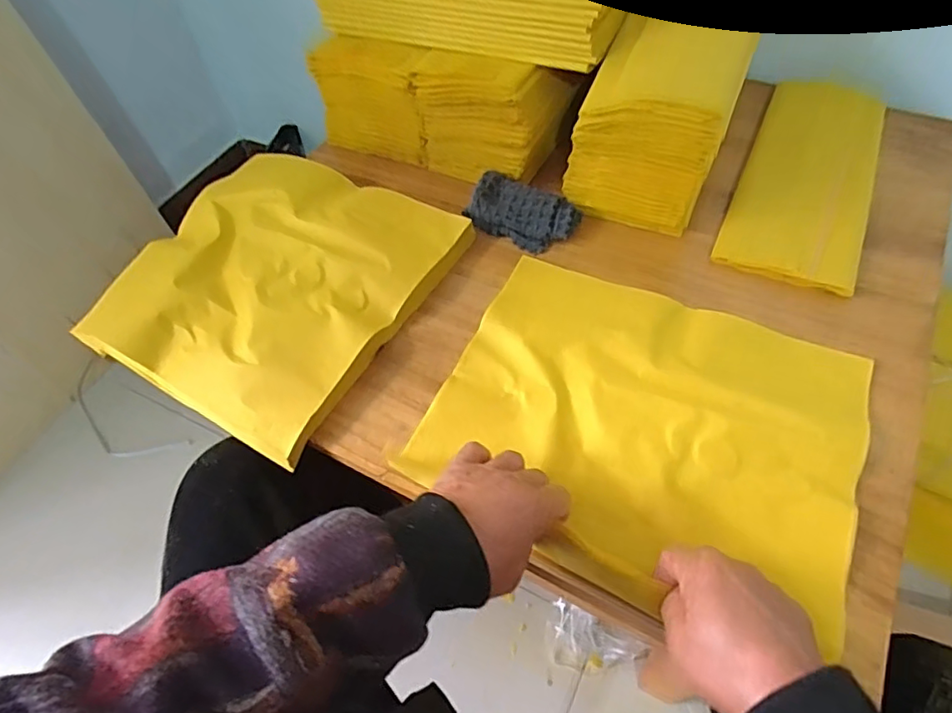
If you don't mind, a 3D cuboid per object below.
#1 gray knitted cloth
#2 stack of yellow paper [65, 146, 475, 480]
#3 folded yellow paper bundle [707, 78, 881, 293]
[{"bbox_3d":[0.047,-0.150,0.586,0.111,0.014,0.068,29,79,15],"label":"gray knitted cloth"},{"bbox_3d":[-0.201,-0.079,0.555,0.285,0.035,0.285,24,61,19],"label":"stack of yellow paper"},{"bbox_3d":[0.352,-0.201,0.596,0.121,0.016,0.324,20,60,17],"label":"folded yellow paper bundle"}]

